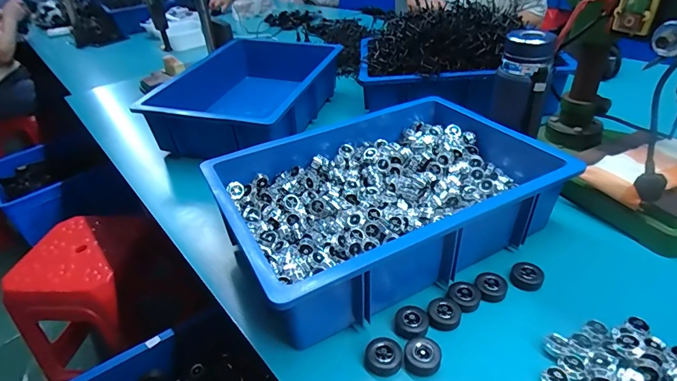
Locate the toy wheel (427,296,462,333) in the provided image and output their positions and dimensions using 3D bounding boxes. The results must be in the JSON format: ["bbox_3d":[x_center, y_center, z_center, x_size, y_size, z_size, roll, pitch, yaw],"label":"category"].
[{"bbox_3d":[0.121,0.140,0.451,0.036,0.013,0.039,-5,36,3],"label":"toy wheel"}]

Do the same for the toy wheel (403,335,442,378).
[{"bbox_3d":[0.088,0.173,0.411,0.037,0.020,0.033,4,37,15],"label":"toy wheel"}]

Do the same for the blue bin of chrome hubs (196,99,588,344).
[{"bbox_3d":[0.063,-0.006,0.573,0.433,0.116,0.319,-22,38,-20],"label":"blue bin of chrome hubs"}]

